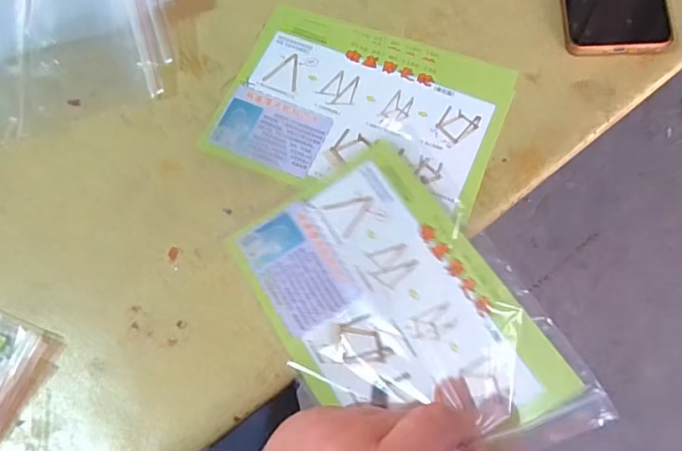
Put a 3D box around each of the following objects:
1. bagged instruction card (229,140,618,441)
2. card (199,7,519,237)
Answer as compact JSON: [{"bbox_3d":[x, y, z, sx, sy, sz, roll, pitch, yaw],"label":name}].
[{"bbox_3d":[0.030,0.047,0.317,0.149,0.050,0.206,-26,73,-6],"label":"bagged instruction card"},{"bbox_3d":[0.016,-0.091,0.393,0.206,0.004,0.147,21,73,10],"label":"card"}]

